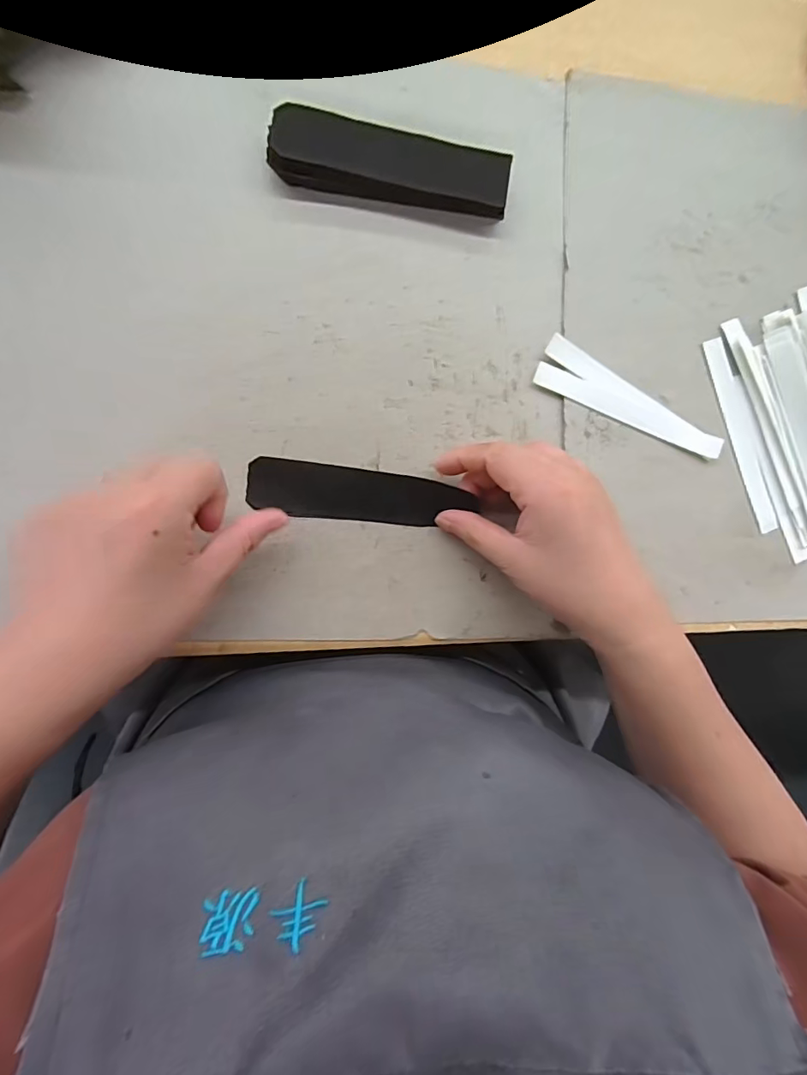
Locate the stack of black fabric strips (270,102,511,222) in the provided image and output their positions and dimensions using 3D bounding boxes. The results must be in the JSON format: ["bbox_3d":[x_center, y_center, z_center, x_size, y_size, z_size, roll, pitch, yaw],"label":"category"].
[{"bbox_3d":[-0.006,-0.224,0.297,0.143,0.017,0.035,3,91,-9],"label":"stack of black fabric strips"}]

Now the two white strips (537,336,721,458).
[{"bbox_3d":[0.155,-0.092,0.329,0.136,0.004,0.033,21,93,-7],"label":"two white strips"}]

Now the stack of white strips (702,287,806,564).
[{"bbox_3d":[0.285,-0.076,0.341,0.105,0.022,0.174,-18,94,-8],"label":"stack of white strips"}]

